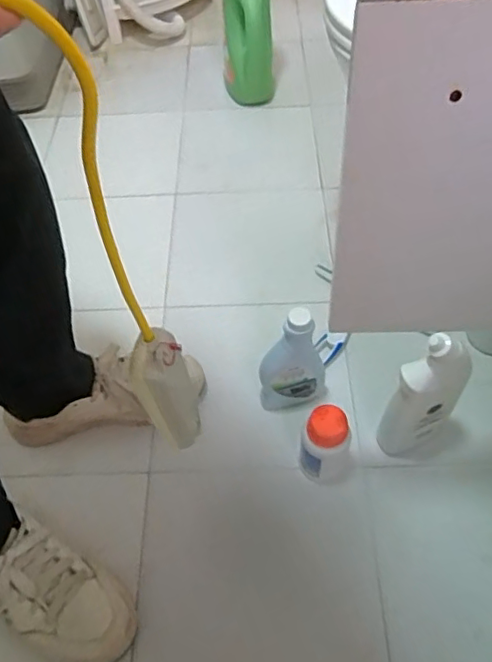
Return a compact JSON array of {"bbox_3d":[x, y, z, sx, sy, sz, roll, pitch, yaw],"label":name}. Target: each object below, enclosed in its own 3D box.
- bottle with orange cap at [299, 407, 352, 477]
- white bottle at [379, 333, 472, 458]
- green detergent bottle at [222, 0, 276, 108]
[{"bbox_3d":[0.104,0.151,0.750,0.067,0.141,0.064,11,56,11],"label":"bottle with orange cap"},{"bbox_3d":[0.225,0.086,0.711,0.070,0.258,0.072,-1,56,2],"label":"white bottle"},{"bbox_3d":[0.005,-0.682,1.214,0.107,0.357,0.096,-5,35,-1],"label":"green detergent bottle"}]

